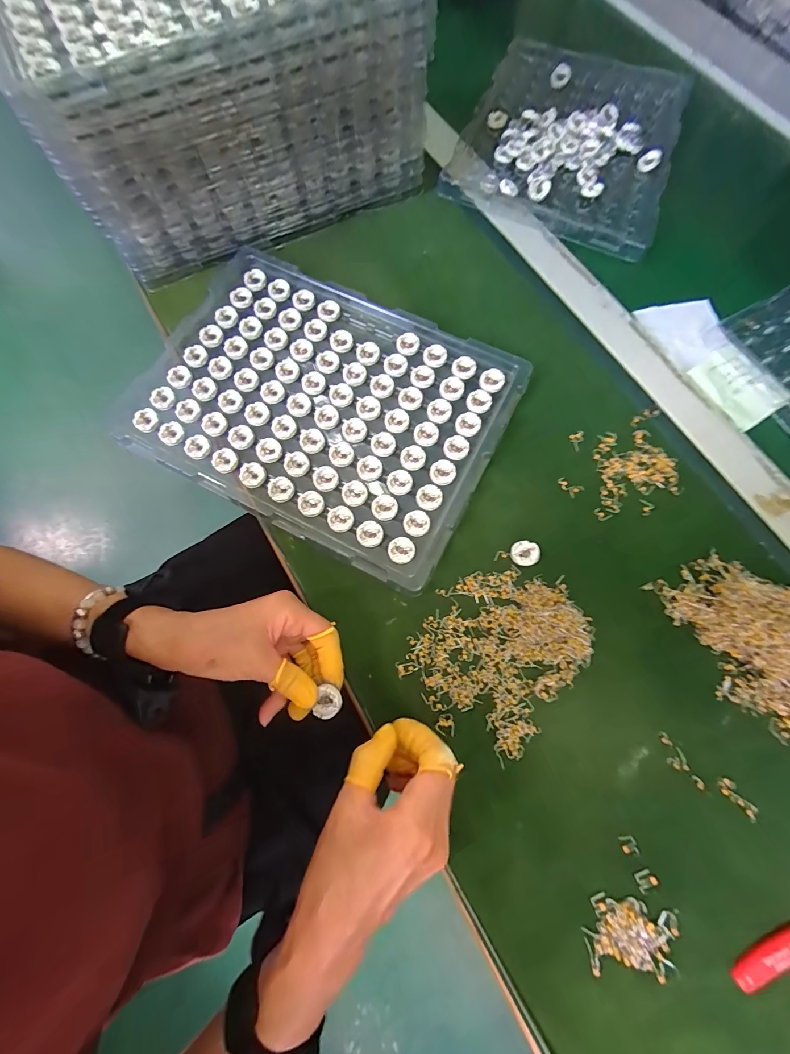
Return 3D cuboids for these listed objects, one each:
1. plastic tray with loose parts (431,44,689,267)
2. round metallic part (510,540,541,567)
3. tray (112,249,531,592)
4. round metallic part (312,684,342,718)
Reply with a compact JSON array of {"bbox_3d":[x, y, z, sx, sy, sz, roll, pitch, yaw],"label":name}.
[{"bbox_3d":[0.236,-0.527,0.500,0.251,0.020,0.387,20,75,5],"label":"plastic tray with loose parts"},{"bbox_3d":[0.115,0.024,0.341,0.022,0.013,0.023,0,74,-1],"label":"round metallic part"},{"bbox_3d":[-0.075,-0.126,0.382,0.350,0.015,0.253,27,75,7],"label":"tray"},{"bbox_3d":[-0.049,0.129,0.283,0.019,0.006,0.022,4,74,0],"label":"round metallic part"}]

